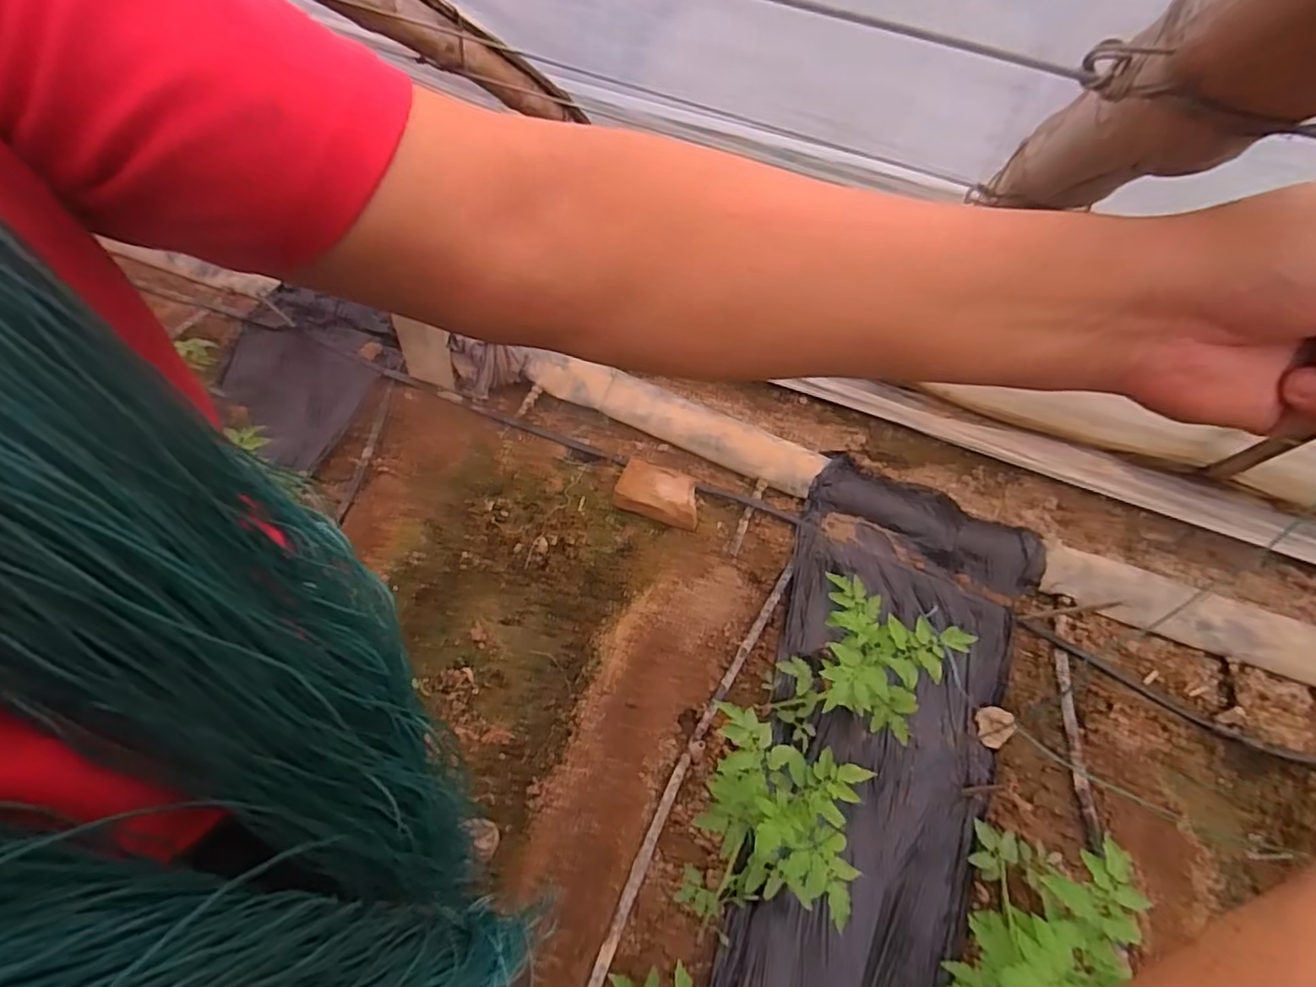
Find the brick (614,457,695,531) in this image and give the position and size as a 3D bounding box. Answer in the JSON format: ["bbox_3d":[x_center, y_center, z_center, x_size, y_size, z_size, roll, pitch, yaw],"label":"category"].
[{"bbox_3d":[0.006,-0.005,1.415,0.195,0.062,0.128,18,52,9],"label":"brick"}]

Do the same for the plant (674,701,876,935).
[{"bbox_3d":[0.184,0.528,0.982,0.243,0.285,0.243,13,51,5],"label":"plant"}]

